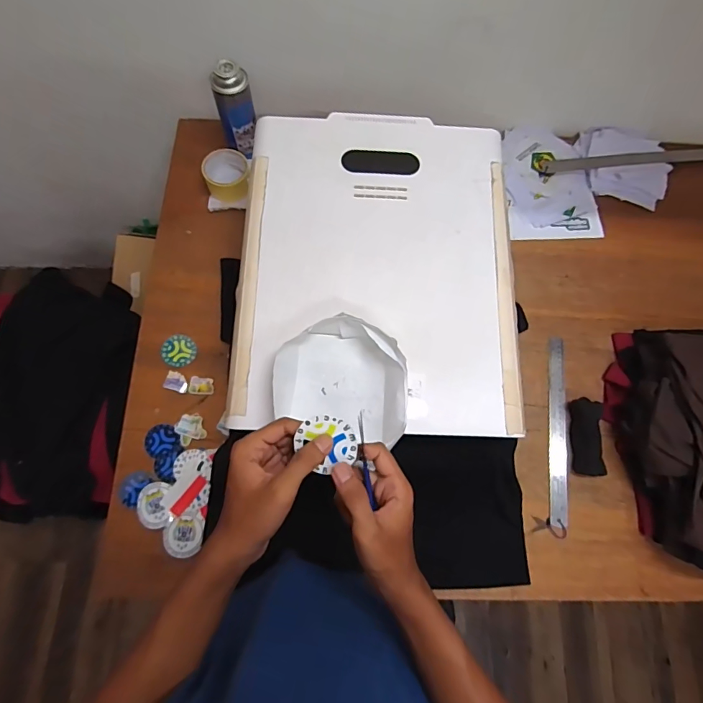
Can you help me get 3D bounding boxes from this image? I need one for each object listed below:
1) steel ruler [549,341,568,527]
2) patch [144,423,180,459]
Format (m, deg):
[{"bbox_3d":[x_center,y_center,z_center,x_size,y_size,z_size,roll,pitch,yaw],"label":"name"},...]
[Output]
[{"bbox_3d":[0.354,0.130,0.733,0.030,0.005,0.316,6,73,4],"label":"steel ruler"},{"bbox_3d":[-0.308,0.142,0.693,0.053,0.007,0.048,-18,77,-9],"label":"patch"}]

